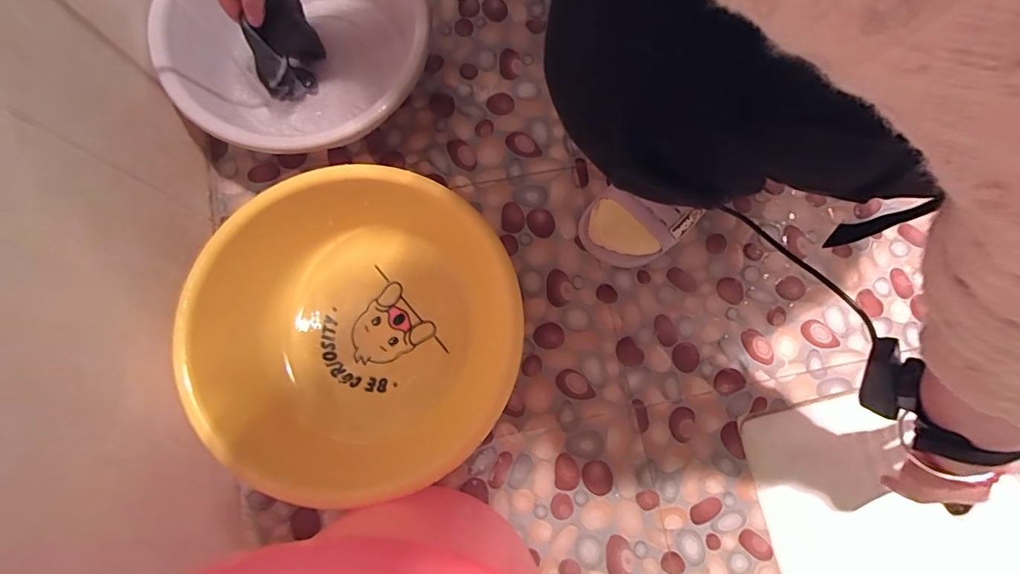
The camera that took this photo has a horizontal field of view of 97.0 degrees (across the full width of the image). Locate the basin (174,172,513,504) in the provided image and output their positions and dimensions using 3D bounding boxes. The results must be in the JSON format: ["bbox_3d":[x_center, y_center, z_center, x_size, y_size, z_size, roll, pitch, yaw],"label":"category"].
[{"bbox_3d":[-0.135,0.036,0.455,0.283,0.129,0.273,0,79,-1],"label":"basin"}]

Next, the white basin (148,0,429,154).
[{"bbox_3d":[-0.225,-0.264,0.516,0.268,0.119,0.254,0,79,-1],"label":"white basin"}]

